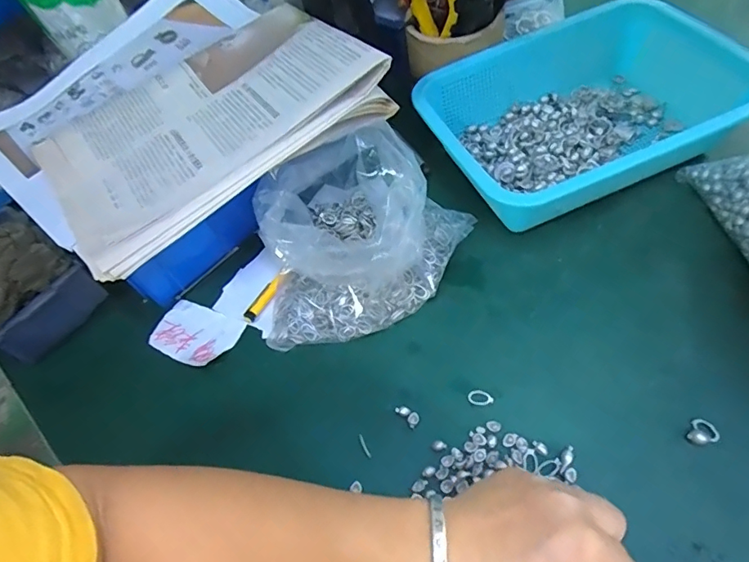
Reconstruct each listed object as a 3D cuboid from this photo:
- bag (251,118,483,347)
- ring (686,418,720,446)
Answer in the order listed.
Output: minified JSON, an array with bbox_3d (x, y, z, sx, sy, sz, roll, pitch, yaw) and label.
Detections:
[{"bbox_3d":[-0.007,-0.038,0.413,0.177,0.100,0.147,-8,54,6],"label":"bag"},{"bbox_3d":[0.216,0.103,0.327,0.017,0.012,0.019,34,68,29],"label":"ring"}]

